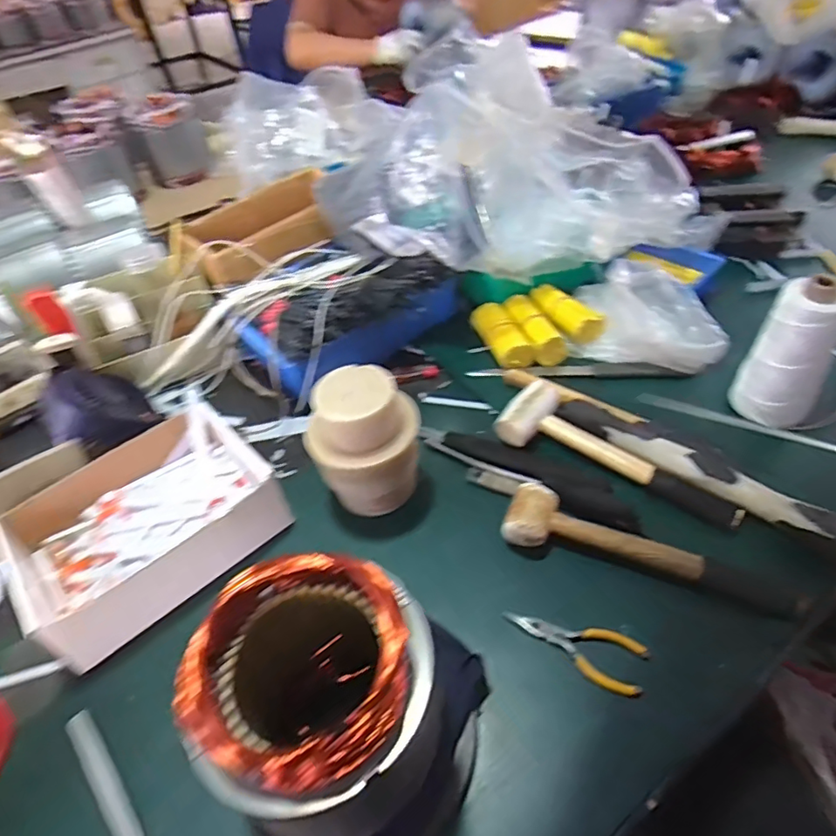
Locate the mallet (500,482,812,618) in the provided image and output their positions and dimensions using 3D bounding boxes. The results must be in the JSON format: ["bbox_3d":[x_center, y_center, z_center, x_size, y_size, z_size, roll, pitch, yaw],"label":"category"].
[{"bbox_3d":[0.220,0.119,0.532,0.270,0.039,0.055,11,49,17],"label":"mallet"}]

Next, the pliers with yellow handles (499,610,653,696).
[{"bbox_3d":[0.136,0.198,0.491,0.121,0.011,0.048,18,51,22],"label":"pliers with yellow handles"}]

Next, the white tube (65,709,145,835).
[{"bbox_3d":[-0.257,0.289,0.451,0.021,0.004,0.135,-38,53,-26],"label":"white tube"}]

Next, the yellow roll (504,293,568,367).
[{"bbox_3d":[0.159,-0.123,0.767,0.045,0.033,0.121,-19,47,-11],"label":"yellow roll"}]

